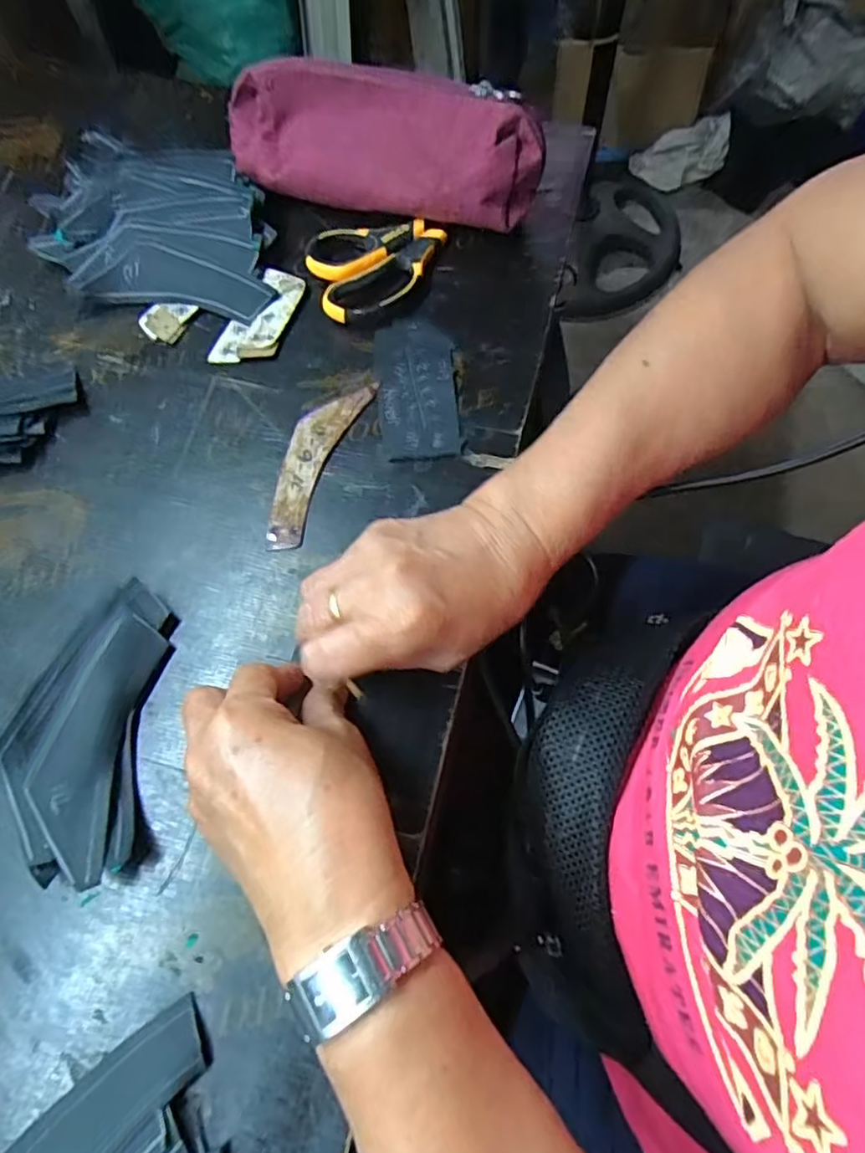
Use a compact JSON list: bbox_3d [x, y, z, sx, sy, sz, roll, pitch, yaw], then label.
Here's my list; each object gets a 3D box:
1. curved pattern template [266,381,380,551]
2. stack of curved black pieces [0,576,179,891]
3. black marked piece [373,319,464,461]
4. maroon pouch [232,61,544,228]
[{"bbox_3d":[-0.077,-0.075,0.389,0.036,0.004,0.127,18,68,11],"label":"curved pattern template"},{"bbox_3d":[-0.178,0.076,0.318,0.064,0.022,0.143,-2,66,2],"label":"stack of curved black pieces"},{"bbox_3d":[-0.011,-0.126,0.409,0.053,0.005,0.109,-4,66,1],"label":"black marked piece"},{"bbox_3d":[-0.038,-0.308,0.450,0.229,0.078,0.059,14,68,9],"label":"maroon pouch"}]

